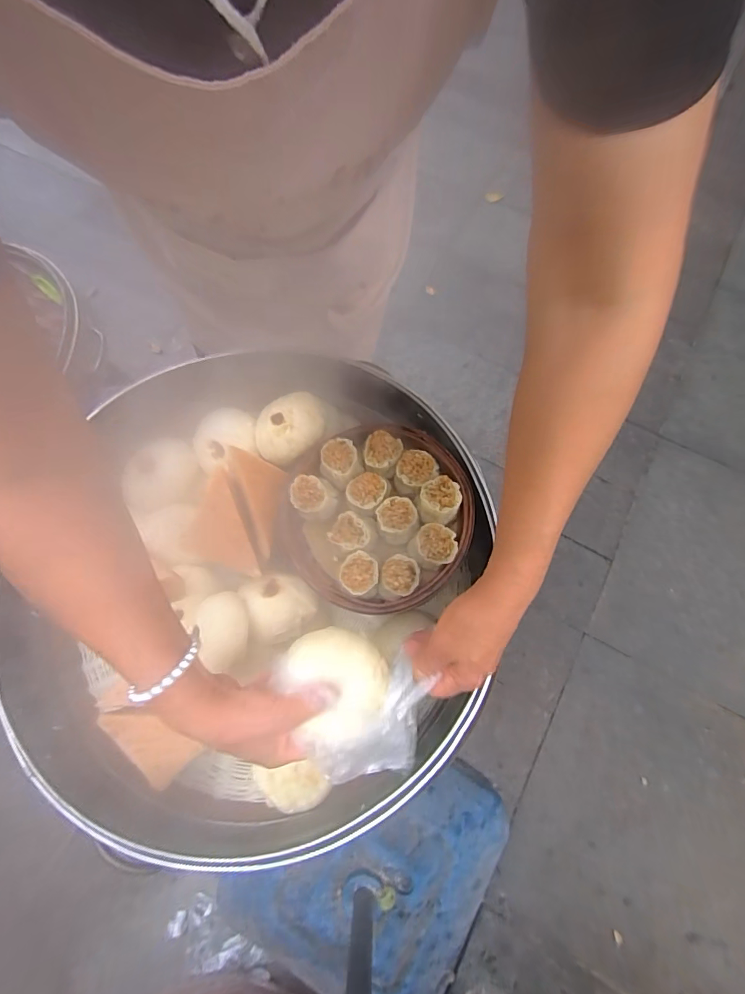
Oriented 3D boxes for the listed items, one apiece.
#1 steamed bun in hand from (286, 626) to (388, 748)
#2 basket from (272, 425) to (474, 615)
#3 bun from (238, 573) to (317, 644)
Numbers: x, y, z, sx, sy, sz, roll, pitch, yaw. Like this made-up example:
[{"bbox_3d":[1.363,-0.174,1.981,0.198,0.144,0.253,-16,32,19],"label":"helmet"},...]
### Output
[{"bbox_3d":[-0.031,0.163,0.374,0.083,0.040,0.090,10,55,-15],"label":"steamed bun in hand"},{"bbox_3d":[0.001,0.026,0.447,0.184,0.069,0.187,-1,71,2],"label":"basket"},{"bbox_3d":[-0.103,0.118,0.470,0.069,0.041,0.072,-1,71,2],"label":"bun"}]

